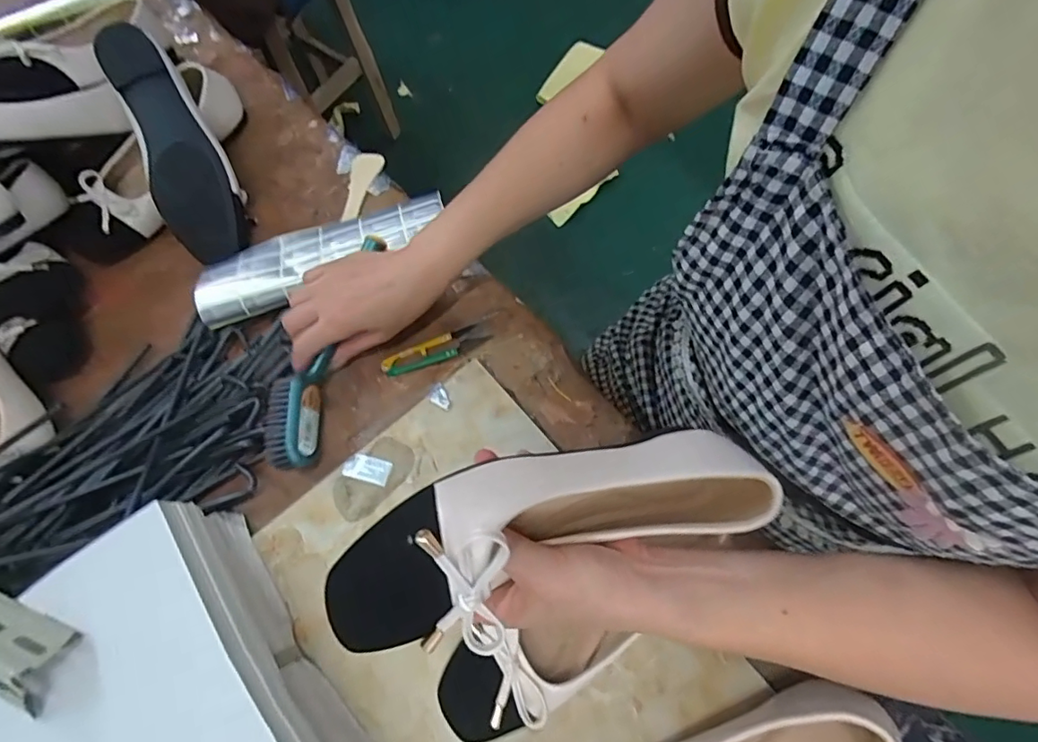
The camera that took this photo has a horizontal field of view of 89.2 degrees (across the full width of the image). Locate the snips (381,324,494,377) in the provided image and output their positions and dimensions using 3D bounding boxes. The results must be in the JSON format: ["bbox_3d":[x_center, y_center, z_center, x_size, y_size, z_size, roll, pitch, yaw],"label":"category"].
[{"bbox_3d":[-0.077,-0.019,0.481,0.097,0.004,0.024,-22,69,-4],"label":"snips"}]

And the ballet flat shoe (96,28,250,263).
[{"bbox_3d":[-0.338,-0.221,0.521,0.074,0.067,0.232,-22,96,-8],"label":"ballet flat shoe"}]

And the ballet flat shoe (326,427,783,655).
[{"bbox_3d":[0.024,0.078,0.276,0.231,0.077,0.073,-9,65,-27],"label":"ballet flat shoe"}]

